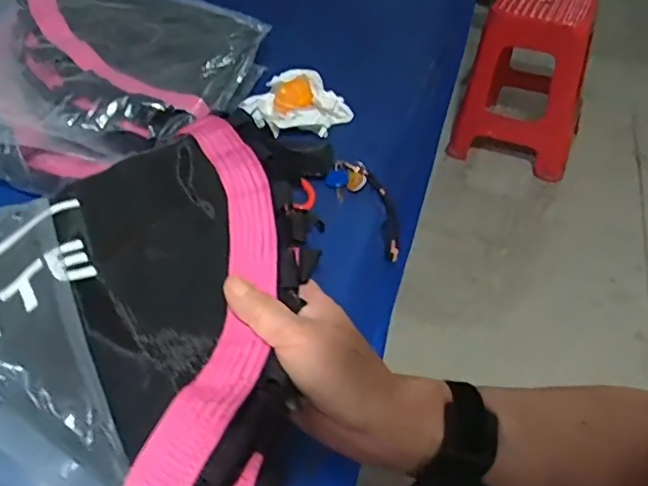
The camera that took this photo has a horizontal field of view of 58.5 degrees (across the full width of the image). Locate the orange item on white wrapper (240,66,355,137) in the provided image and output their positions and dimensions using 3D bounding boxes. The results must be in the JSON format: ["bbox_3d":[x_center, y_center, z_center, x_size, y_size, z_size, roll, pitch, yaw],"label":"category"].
[{"bbox_3d":[-0.050,-0.213,0.872,0.165,0.058,0.099,19,45,21],"label":"orange item on white wrapper"}]

